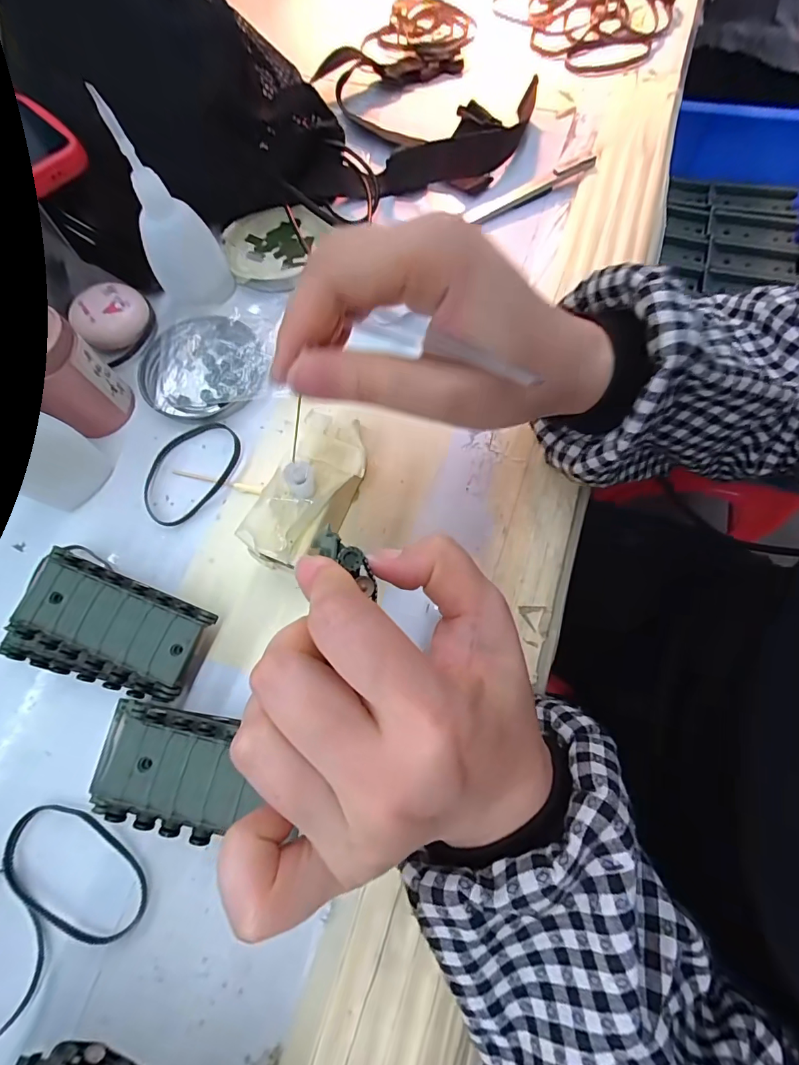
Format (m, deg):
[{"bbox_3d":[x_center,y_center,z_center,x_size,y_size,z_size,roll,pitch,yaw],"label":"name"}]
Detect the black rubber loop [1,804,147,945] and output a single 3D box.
[{"bbox_3d":[-0.147,0.153,0.202,0.073,0.004,0.040,24,74,12],"label":"black rubber loop"}]

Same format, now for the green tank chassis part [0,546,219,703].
[{"bbox_3d":[-0.143,0.050,0.224,0.087,0.032,0.052,18,73,11],"label":"green tank chassis part"}]

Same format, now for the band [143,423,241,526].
[{"bbox_3d":[-0.128,-0.039,0.269,0.049,0.004,0.070,39,78,16],"label":"band"}]

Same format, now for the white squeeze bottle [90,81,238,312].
[{"bbox_3d":[-0.136,-0.186,0.263,0.032,0.098,0.039,26,75,13],"label":"white squeeze bottle"}]

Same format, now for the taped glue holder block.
[{"bbox_3d":[-0.046,-0.023,0.221,0.041,0.026,0.083,22,74,12],"label":"taped glue holder block"}]

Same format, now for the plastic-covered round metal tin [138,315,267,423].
[{"bbox_3d":[-0.128,-0.107,0.289,0.084,0.009,0.073,-2,71,4],"label":"plastic-covered round metal tin"}]

